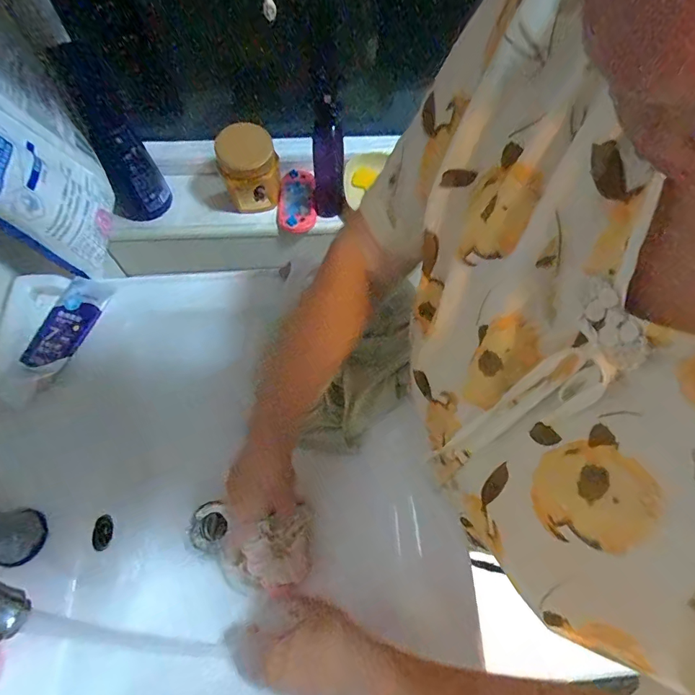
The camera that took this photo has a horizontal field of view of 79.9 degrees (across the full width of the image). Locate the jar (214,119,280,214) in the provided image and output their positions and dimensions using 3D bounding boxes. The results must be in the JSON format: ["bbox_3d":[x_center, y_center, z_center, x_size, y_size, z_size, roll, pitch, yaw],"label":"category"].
[{"bbox_3d":[-0.166,-0.297,0.702,0.092,0.122,0.093,1,65,-2],"label":"jar"}]

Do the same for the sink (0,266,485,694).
[{"bbox_3d":[-0.145,0.195,0.462,0.441,0.147,0.581,-4,65,-5],"label":"sink"}]

